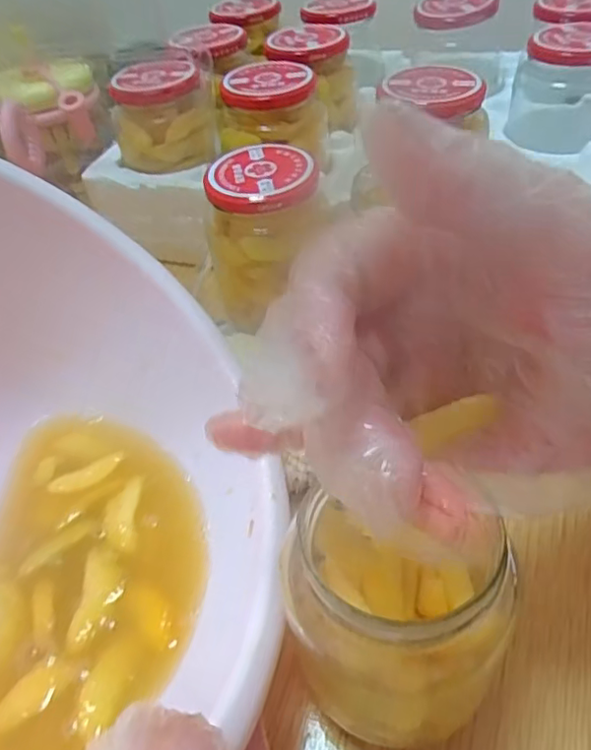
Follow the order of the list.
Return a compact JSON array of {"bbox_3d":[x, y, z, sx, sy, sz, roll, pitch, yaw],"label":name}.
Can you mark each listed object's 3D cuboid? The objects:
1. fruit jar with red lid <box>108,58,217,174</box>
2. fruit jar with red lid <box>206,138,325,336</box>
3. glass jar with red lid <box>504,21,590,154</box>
[{"bbox_3d":[-0.107,-0.203,0.464,0.072,0.064,0.067,-3,46,3],"label":"fruit jar with red lid"},{"bbox_3d":[-0.019,-0.090,0.391,0.074,0.098,0.070,-6,46,1],"label":"fruit jar with red lid"},{"bbox_3d":[0.211,-0.222,0.448,0.083,0.070,0.081,12,49,18],"label":"glass jar with red lid"}]

